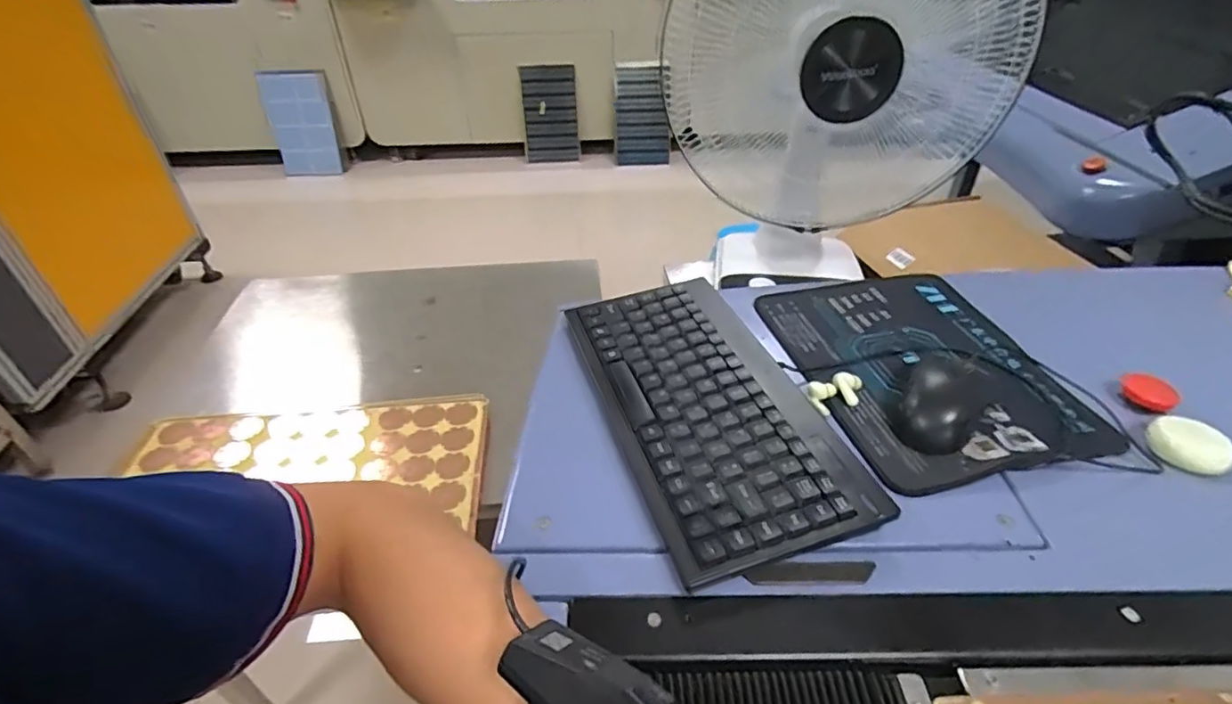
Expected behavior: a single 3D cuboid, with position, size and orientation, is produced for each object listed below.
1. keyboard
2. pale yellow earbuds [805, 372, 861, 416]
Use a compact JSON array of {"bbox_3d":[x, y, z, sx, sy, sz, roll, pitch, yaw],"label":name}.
[{"bbox_3d":[0.062,0.036,0.468,0.139,0.033,0.289,-13,40,-14],"label":"keyboard"},{"bbox_3d":[0.181,0.033,0.484,0.048,0.013,0.029,-14,41,-16],"label":"pale yellow earbuds"}]

